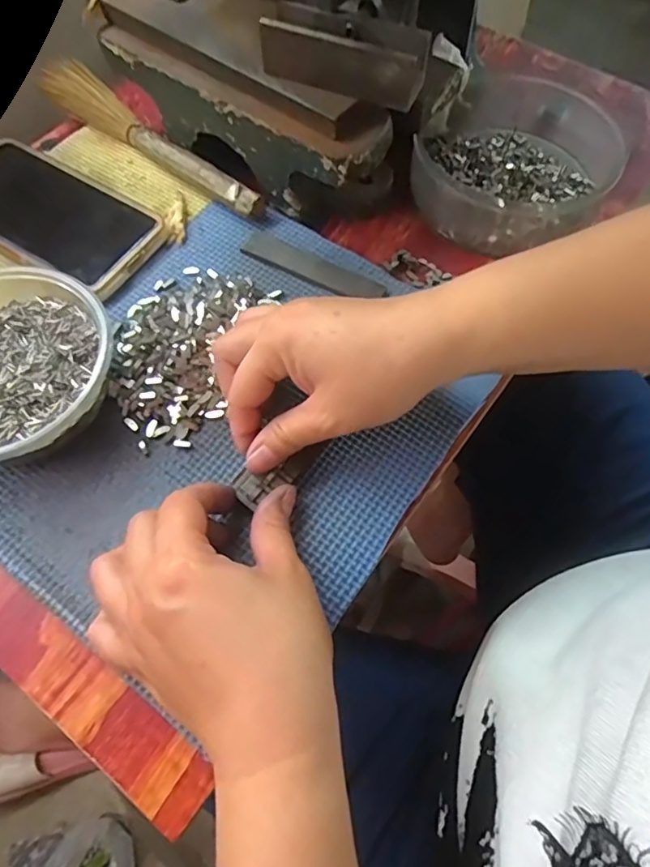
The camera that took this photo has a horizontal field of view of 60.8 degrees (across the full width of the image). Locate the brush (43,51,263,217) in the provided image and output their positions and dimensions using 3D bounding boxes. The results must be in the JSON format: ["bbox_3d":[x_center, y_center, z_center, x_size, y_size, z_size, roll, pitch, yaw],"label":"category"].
[{"bbox_3d":[-0.132,-0.215,0.400,0.226,0.022,0.036,41,70,17],"label":"brush"}]

